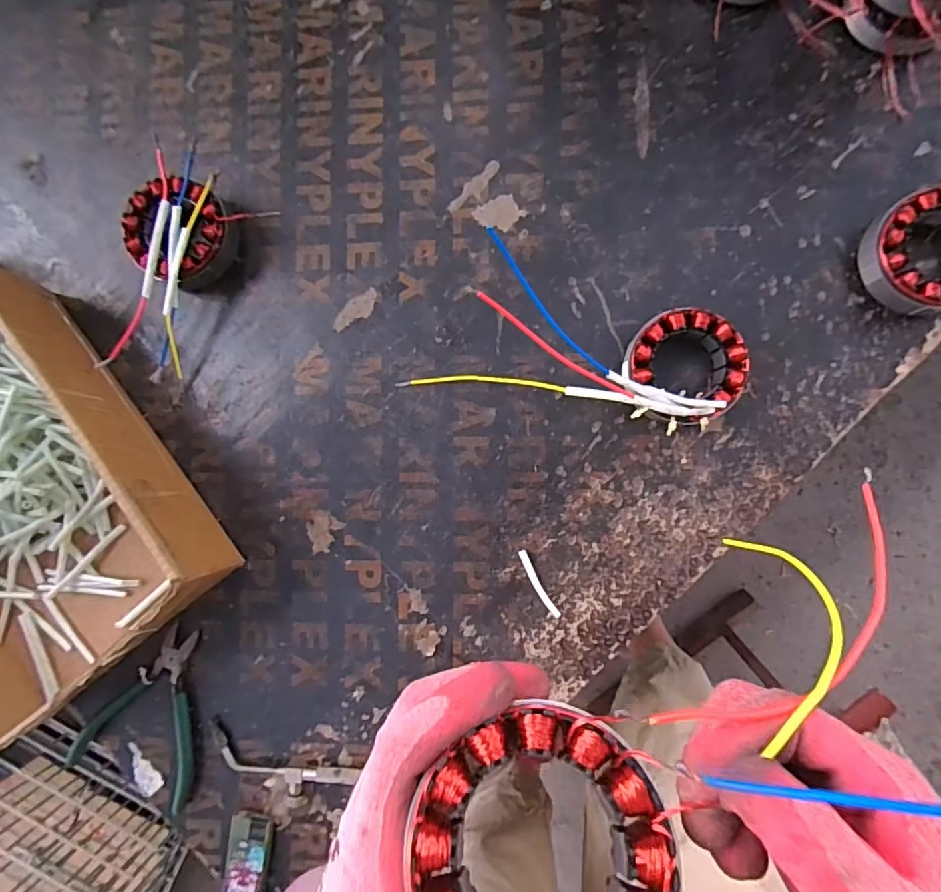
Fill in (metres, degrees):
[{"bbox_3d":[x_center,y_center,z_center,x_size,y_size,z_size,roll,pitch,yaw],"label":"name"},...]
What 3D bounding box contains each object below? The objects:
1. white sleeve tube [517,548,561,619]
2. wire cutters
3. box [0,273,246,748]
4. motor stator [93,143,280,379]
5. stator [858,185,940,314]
[{"bbox_3d":[0.056,0.116,0.432,0.009,0.004,0.061,-30,86,4],"label":"white sleeve tube"},{"bbox_3d":[-0.270,0.229,0.452,0.107,0.014,0.145,26,92,5],"label":"wire cutters"},{"bbox_3d":[-0.388,0.046,0.432,0.258,0.100,0.327,-35,86,4],"label":"box"},{"bbox_3d":[-0.257,-0.150,0.449,0.091,0.044,0.169,27,92,5],"label":"motor stator"},{"bbox_3d":[0.345,-0.146,0.395,0.080,0.042,0.087,0,89,6],"label":"stator"}]

